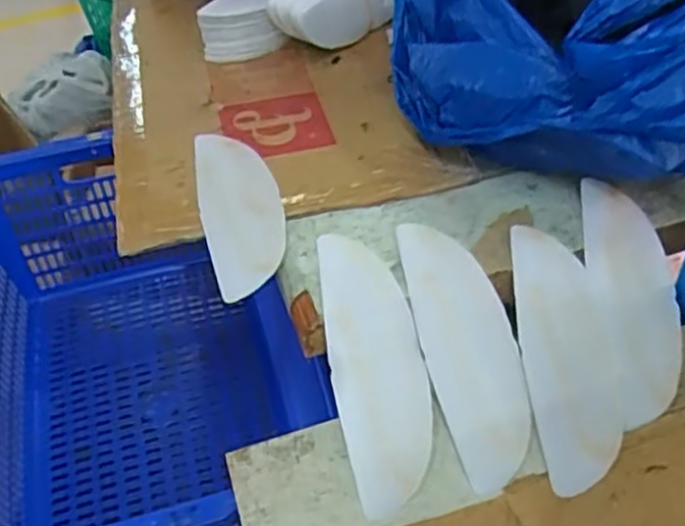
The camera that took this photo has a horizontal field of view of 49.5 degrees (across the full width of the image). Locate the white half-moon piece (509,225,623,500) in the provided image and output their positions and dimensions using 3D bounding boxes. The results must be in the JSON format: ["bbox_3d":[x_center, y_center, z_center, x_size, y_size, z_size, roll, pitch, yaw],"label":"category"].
[{"bbox_3d":[0.168,0.064,0.554,0.066,0.011,0.202,-4,66,2],"label":"white half-moon piece"}]

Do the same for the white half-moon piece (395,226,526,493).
[{"bbox_3d":[0.094,0.061,0.559,0.065,0.009,0.204,-14,71,1],"label":"white half-moon piece"}]

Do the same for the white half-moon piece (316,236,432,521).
[{"bbox_3d":[0.026,0.076,0.552,0.069,0.011,0.203,-10,74,-10],"label":"white half-moon piece"}]

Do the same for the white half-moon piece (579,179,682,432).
[{"bbox_3d":[0.230,0.024,0.585,0.066,0.010,0.204,-1,62,-8],"label":"white half-moon piece"}]

